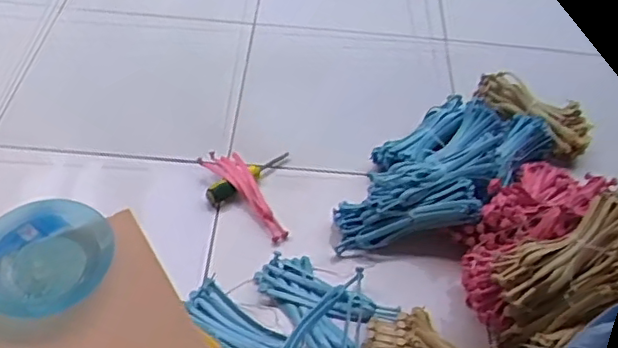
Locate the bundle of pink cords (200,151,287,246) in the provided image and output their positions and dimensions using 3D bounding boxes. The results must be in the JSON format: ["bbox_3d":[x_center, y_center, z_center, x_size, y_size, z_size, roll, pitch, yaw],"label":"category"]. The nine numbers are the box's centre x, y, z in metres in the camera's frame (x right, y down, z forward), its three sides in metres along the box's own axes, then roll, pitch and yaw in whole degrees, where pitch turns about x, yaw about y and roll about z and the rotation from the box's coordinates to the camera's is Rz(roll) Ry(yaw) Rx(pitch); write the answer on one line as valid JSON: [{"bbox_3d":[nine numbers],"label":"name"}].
[{"bbox_3d":[-0.096,0.027,1.012,0.063,0.027,0.198,-33,58,-29],"label":"bundle of pink cords"}]

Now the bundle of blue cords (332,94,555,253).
[{"bbox_3d":[0.207,-0.012,0.983,0.194,0.091,0.380,36,55,24],"label":"bundle of blue cords"}]

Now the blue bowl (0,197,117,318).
[{"bbox_3d":[-0.256,0.075,0.624,0.127,0.053,0.137,2,48,-3],"label":"blue bowl"}]

